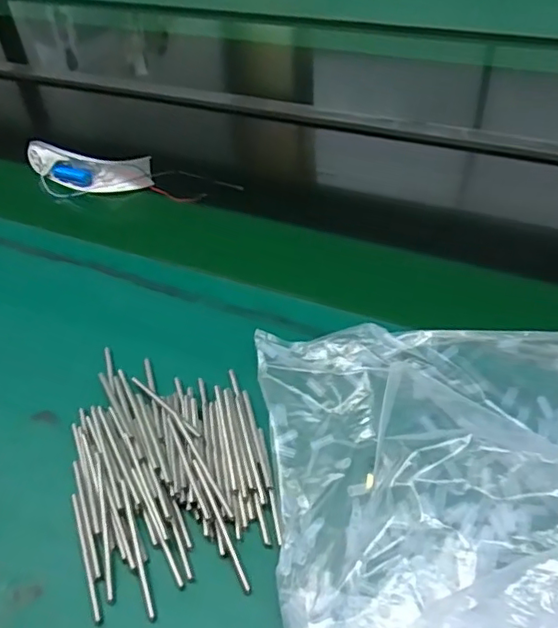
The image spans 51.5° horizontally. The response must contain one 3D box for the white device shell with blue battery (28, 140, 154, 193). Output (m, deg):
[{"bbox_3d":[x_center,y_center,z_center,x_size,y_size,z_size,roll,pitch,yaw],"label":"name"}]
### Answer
[{"bbox_3d":[-0.267,-0.204,0.821,0.199,0.048,0.036,12,47,17],"label":"white device shell with blue battery"}]

